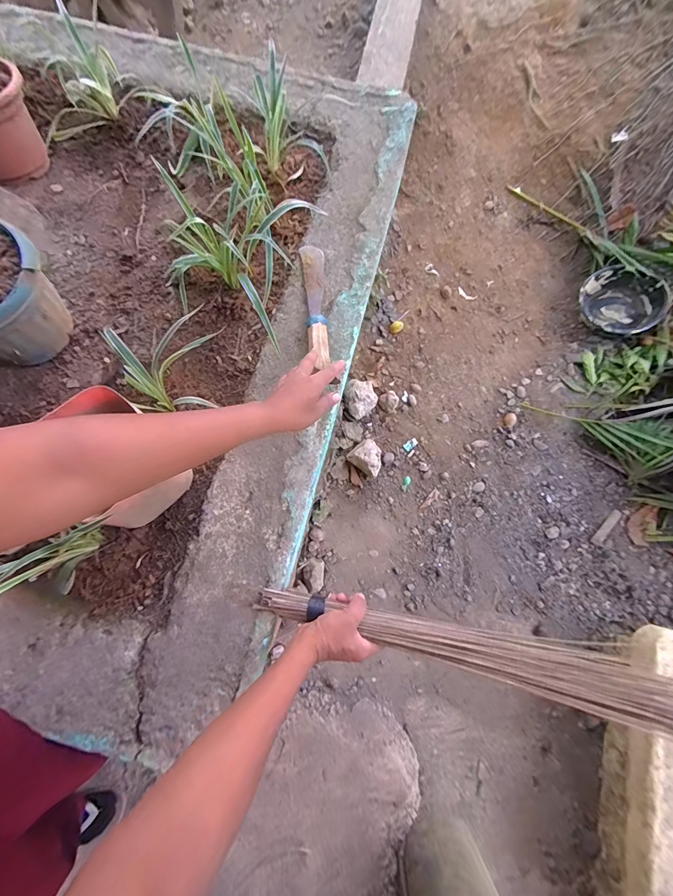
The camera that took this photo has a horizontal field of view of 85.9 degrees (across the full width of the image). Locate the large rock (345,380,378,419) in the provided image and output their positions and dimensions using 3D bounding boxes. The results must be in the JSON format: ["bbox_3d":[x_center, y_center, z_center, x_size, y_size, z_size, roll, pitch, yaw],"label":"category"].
[{"bbox_3d":[0.083,-0.166,1.205,0.112,0.055,0.131,-11,74,-4],"label":"large rock"}]

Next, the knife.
[{"bbox_3d":[-0.031,-0.235,0.611,0.042,0.028,0.297,-5,67,-2],"label":"knife"}]

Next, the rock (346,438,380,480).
[{"bbox_3d":[0.104,0.020,1.141,0.110,0.114,0.107,35,76,9],"label":"rock"}]

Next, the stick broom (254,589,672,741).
[{"bbox_3d":[0.190,0.259,0.464,0.577,0.083,0.069,10,74,10],"label":"stick broom"}]

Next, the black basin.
[{"bbox_3d":[0.969,-0.498,1.233,0.260,0.106,0.215,44,78,11],"label":"black basin"}]

